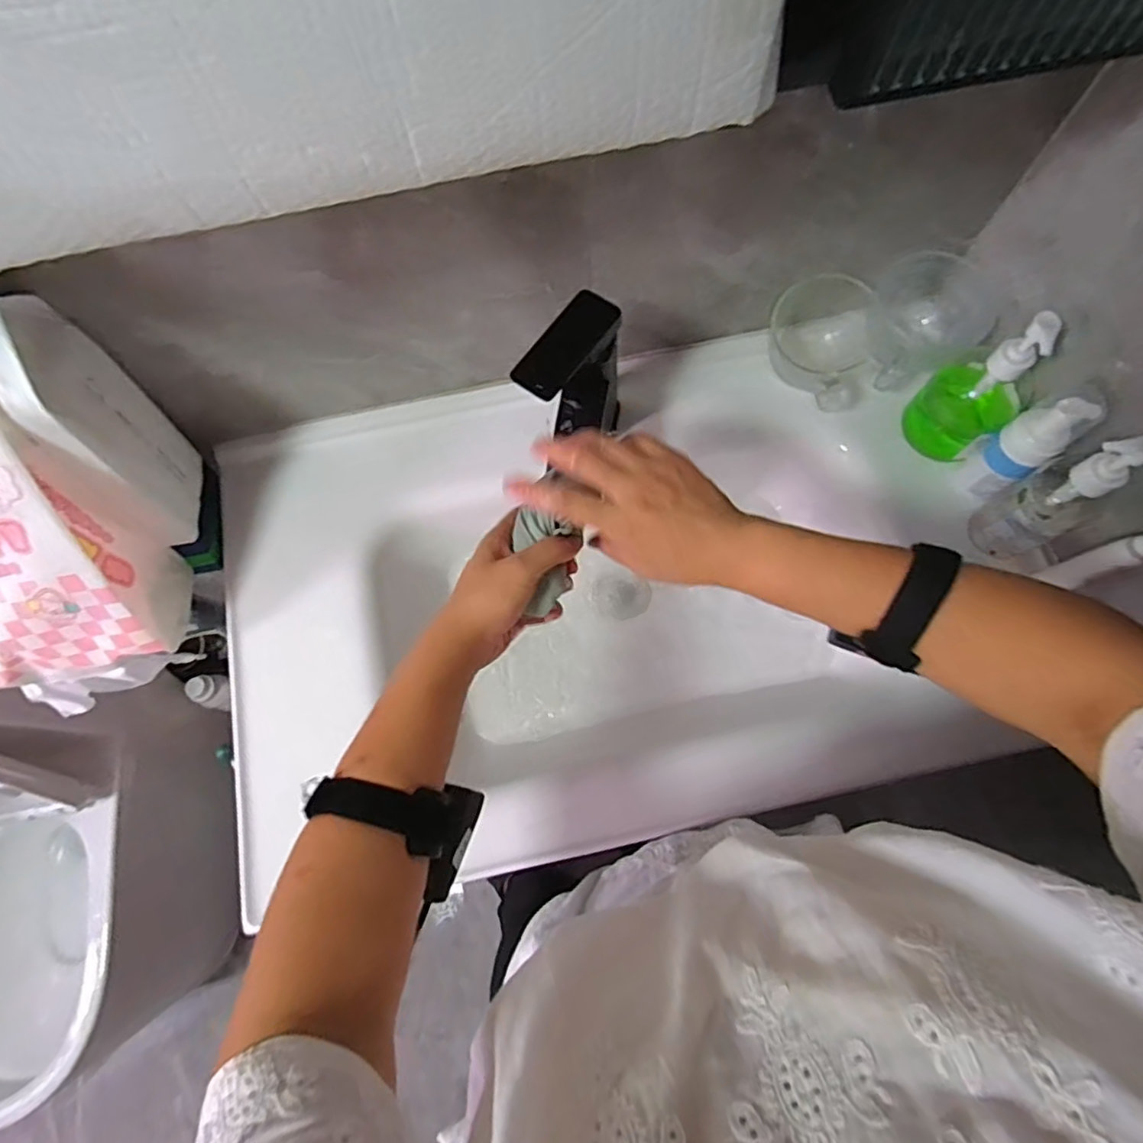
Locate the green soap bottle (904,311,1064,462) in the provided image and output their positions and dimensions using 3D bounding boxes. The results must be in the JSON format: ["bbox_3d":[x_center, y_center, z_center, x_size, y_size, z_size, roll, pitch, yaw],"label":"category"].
[{"bbox_3d":[0.388,-0.177,0.570,0.073,0.160,0.079,-39,75,-10],"label":"green soap bottle"}]

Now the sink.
[{"bbox_3d":[0.041,0.023,0.639,0.737,0.155,0.456,-14,72,-3],"label":"sink"}]

